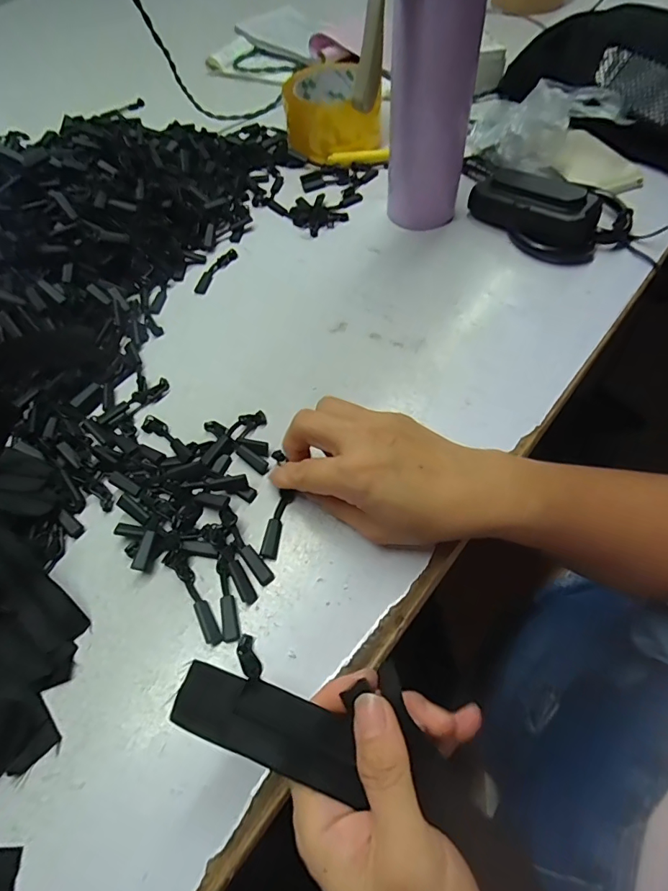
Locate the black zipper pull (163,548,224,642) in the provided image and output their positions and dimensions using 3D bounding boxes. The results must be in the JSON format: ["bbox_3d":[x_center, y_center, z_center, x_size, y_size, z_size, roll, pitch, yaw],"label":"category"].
[{"bbox_3d":[-0.082,0.085,0.266,0.011,0.005,0.063,-32,62,-15],"label":"black zipper pull"}]

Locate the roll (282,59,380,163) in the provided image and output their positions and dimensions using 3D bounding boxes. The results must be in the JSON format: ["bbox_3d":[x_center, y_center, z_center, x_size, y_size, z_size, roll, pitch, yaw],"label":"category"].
[{"bbox_3d":[0.000,-0.364,0.502,0.098,0.059,0.104,-2,56,3],"label":"roll"}]

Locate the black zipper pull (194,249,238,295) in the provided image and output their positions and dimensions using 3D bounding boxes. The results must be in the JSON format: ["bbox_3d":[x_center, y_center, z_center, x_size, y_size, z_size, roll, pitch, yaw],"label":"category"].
[{"bbox_3d":[-0.107,-0.158,0.419,0.012,0.008,0.057,25,64,17],"label":"black zipper pull"}]

